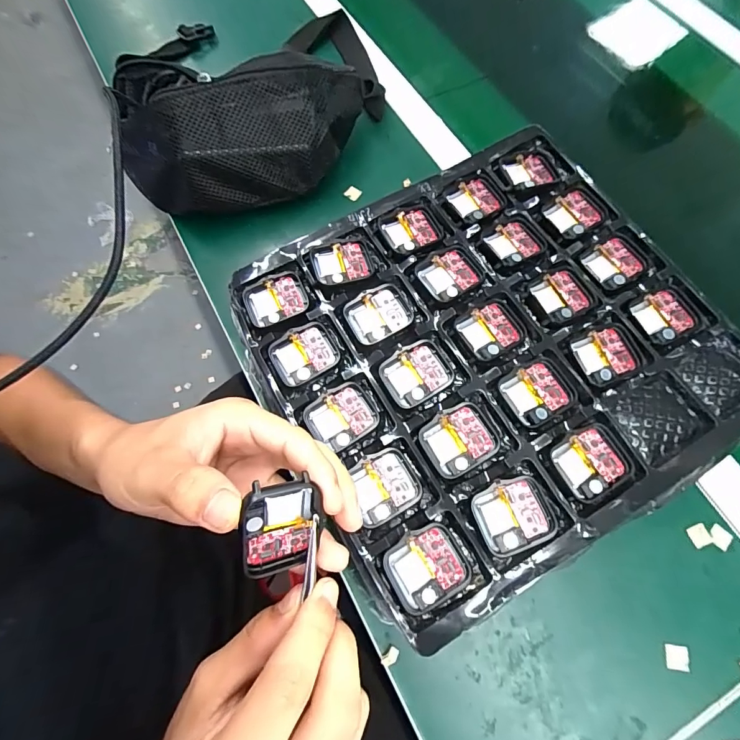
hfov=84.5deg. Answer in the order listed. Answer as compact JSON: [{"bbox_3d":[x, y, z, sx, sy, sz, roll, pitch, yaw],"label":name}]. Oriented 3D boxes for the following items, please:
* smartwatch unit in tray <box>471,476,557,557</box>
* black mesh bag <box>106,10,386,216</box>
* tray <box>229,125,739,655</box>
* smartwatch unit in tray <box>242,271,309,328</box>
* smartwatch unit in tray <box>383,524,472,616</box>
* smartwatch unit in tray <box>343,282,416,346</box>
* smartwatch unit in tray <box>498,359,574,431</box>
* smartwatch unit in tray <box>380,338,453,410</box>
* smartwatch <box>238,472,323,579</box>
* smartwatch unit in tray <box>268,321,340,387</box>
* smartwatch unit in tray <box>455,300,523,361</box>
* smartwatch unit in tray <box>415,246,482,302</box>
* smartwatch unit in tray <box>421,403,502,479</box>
[{"bbox_3d":[0.083,0.084,0.236,0.042,0.006,0.036,-19,71,-7],"label":"smartwatch unit in tray"},{"bbox_3d":[-0.113,-0.259,0.413,0.291,0.108,0.131,-19,71,-7],"label":"black mesh bag"},{"bbox_3d":[0.080,-0.020,0.275,0.285,0.017,0.263,-30,73,-7],"label":"tray"},{"bbox_3d":[-0.067,-0.049,0.292,0.044,0.009,0.036,-22,71,-8],"label":"smartwatch unit in tray"},{"bbox_3d":[0.031,0.111,0.229,0.042,0.009,0.037,-25,71,-9],"label":"smartwatch unit in tray"},{"bbox_3d":[0.006,-0.039,0.284,0.044,0.006,0.035,-22,71,-8],"label":"smartwatch unit in tray"},{"bbox_3d":[0.106,0.014,0.257,0.040,0.006,0.037,-26,72,-9],"label":"smartwatch unit in tray"},{"bbox_3d":[0.031,0.002,0.268,0.043,0.007,0.036,-29,72,-10],"label":"smartwatch unit in tray"},{"bbox_3d":[-0.041,0.073,0.187,0.036,0.005,0.045,-6,109,-30],"label":"smartwatch"},{"bbox_3d":[-0.044,-0.010,0.280,0.044,0.014,0.037,-26,72,-9],"label":"smartwatch unit in tray"},{"bbox_3d":[0.081,-0.027,0.275,0.039,0.005,0.036,-30,72,-11],"label":"smartwatch unit in tray"},{"bbox_3d":[0.058,-0.069,0.290,0.041,0.004,0.036,-31,73,-11],"label":"smartwatch unit in tray"},{"bbox_3d":[0.055,0.043,0.252,0.043,0.007,0.037,-27,72,-10],"label":"smartwatch unit in tray"}]

